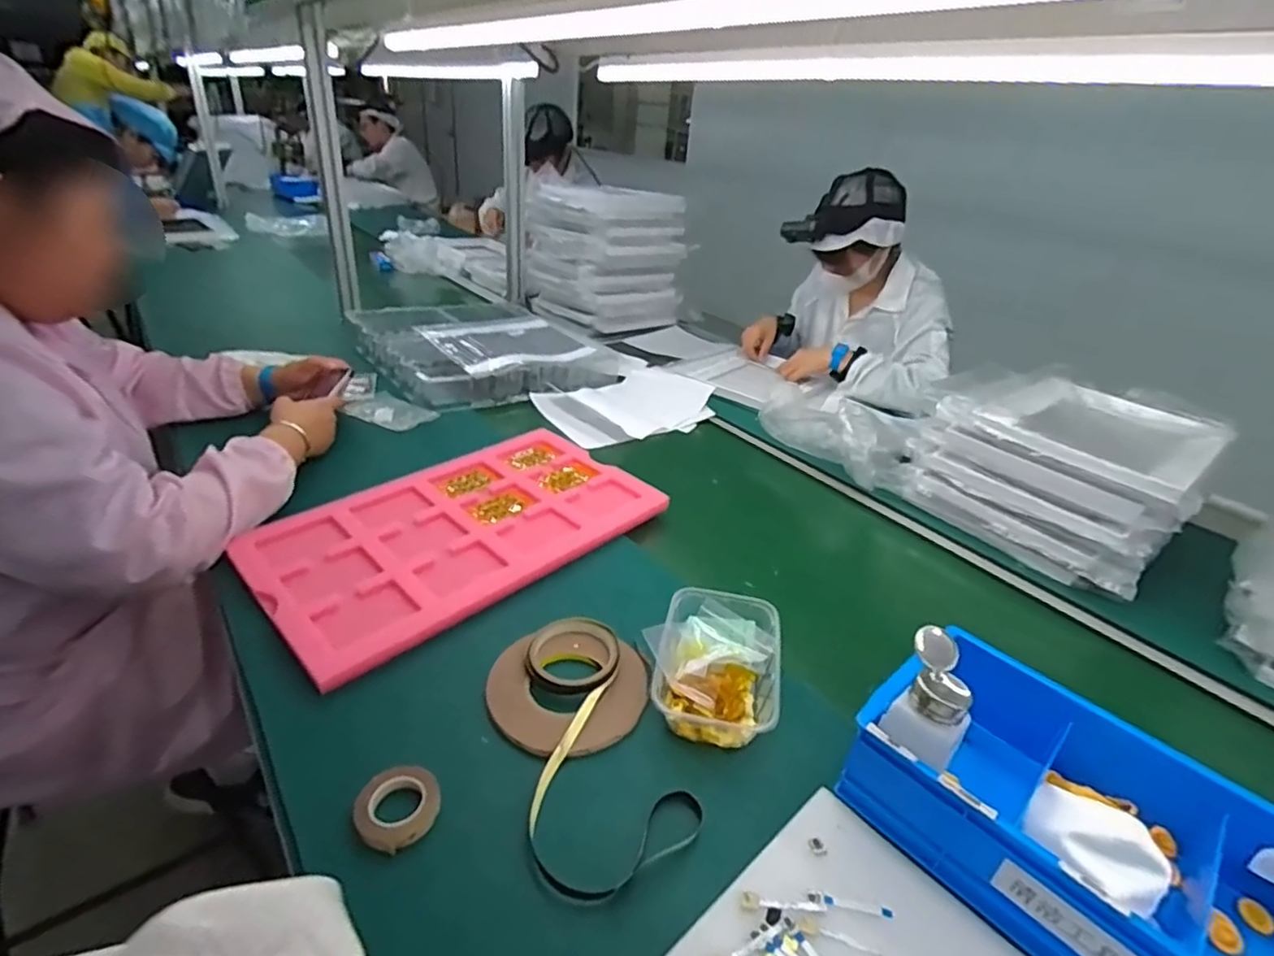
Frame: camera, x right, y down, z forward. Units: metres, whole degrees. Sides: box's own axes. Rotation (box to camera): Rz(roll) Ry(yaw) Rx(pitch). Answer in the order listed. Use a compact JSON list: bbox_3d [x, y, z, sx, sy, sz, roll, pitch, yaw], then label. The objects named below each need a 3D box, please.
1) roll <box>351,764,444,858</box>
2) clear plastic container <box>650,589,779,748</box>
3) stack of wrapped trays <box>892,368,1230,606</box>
[{"bbox_3d":[-0.191,0.261,0.496,0.060,0.017,0.063,4,29,-2],"label":"roll"},{"bbox_3d":[0.076,0.182,0.621,0.124,0.051,0.160,9,30,6],"label":"clear plastic container"},{"bbox_3d":[0.636,-0.020,0.936,0.323,0.165,0.331,-19,37,-35],"label":"stack of wrapped trays"}]

